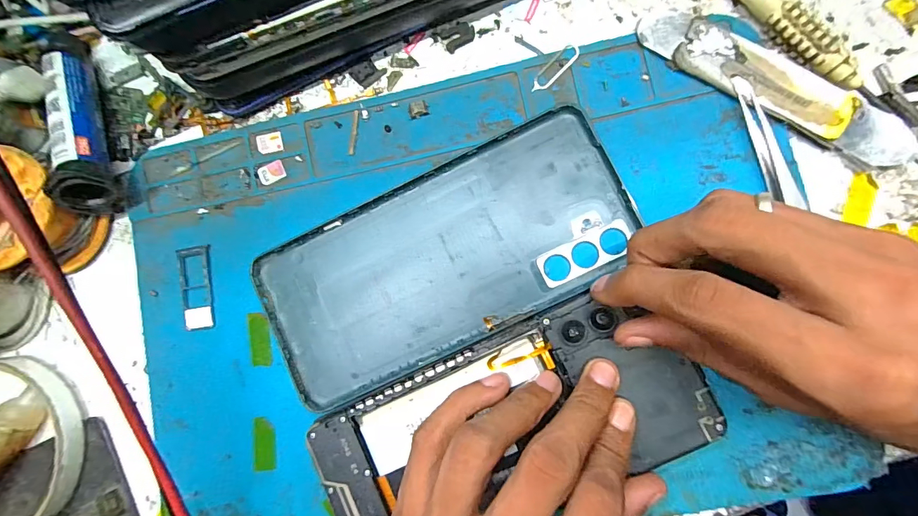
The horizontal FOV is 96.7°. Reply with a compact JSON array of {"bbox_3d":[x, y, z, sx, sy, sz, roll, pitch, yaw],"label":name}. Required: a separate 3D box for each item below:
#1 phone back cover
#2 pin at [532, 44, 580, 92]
[{"bbox_3d":[-0.007,0.000,0.178,0.161,0.005,0.075,-27,83,4],"label":"phone back cover"},{"bbox_3d":[0.043,-0.084,0.181,0.026,0.004,0.008,-44,89,6],"label":"pin"}]

